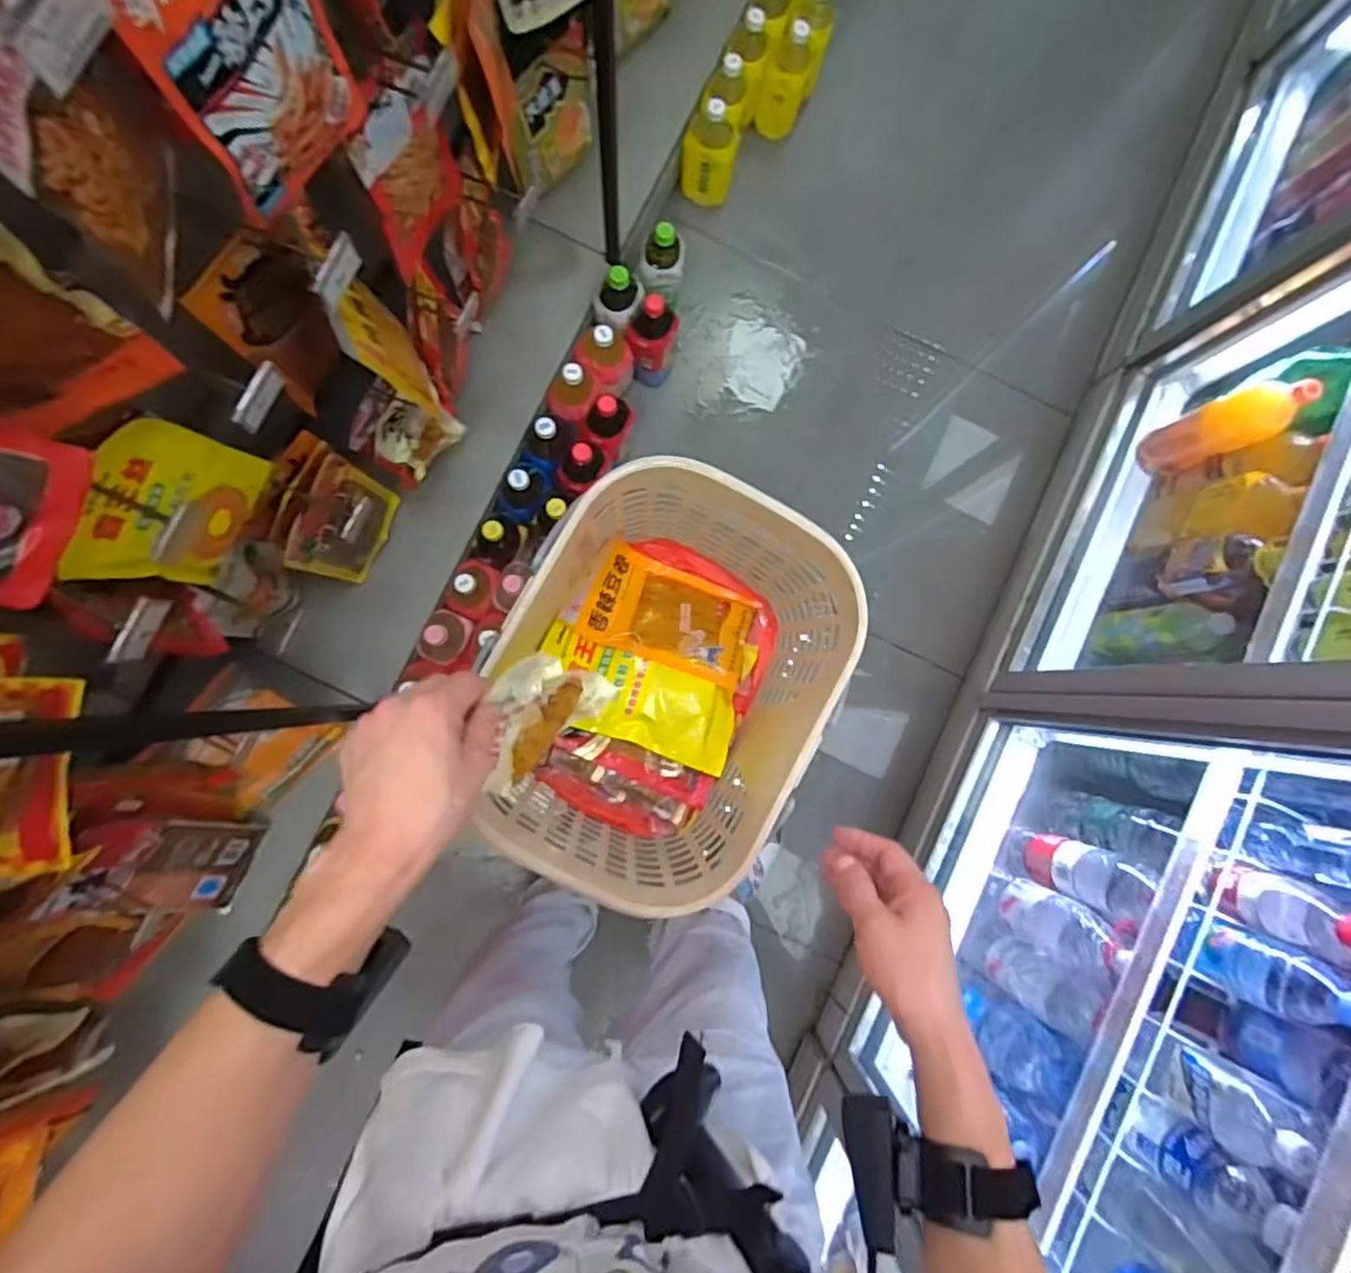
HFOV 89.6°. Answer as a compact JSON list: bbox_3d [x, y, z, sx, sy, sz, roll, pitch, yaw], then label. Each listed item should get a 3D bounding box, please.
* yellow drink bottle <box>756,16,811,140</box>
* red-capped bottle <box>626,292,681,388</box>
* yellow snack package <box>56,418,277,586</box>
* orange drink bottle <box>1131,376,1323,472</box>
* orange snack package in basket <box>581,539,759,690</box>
[{"bbox_3d":[0.204,-1.022,1.262,0.071,0.178,0.074,0,86,-4],"label":"yellow drink bottle"},{"bbox_3d":[-0.040,-0.527,1.223,0.088,0.185,0.085,6,85,-4],"label":"red-capped bottle"},{"bbox_3d":[-0.542,-0.136,0.744,0.034,0.206,0.181,20,85,-2],"label":"yellow snack package"},{"bbox_3d":[0.862,-0.331,1.064,0.075,0.270,0.082,-24,88,-5],"label":"orange drink bottle"},{"bbox_3d":[-0.004,-0.023,0.817,0.191,0.047,0.115,21,85,-2],"label":"orange snack package in basket"}]

